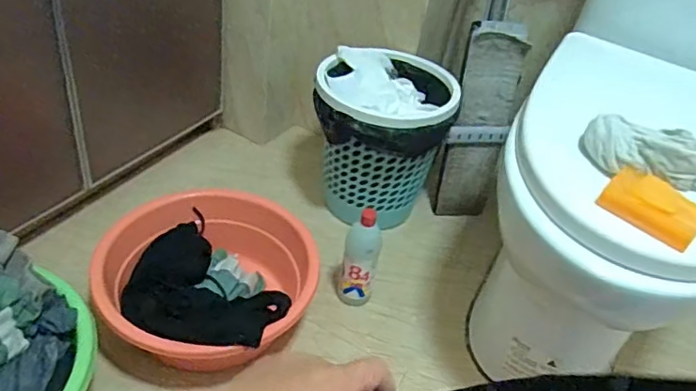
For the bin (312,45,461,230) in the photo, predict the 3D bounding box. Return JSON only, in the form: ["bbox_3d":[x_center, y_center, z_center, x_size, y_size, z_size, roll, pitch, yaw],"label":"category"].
[{"bbox_3d":[0.059,-0.101,1.139,0.258,0.281,0.245,12,38,2],"label":"bin"}]

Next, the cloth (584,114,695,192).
[{"bbox_3d":[0.348,-0.047,0.669,0.143,0.048,0.083,28,42,21],"label":"cloth"}]

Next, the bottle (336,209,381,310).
[{"bbox_3d":[0.019,0.109,0.974,0.062,0.179,0.049,8,38,-2],"label":"bottle"}]

